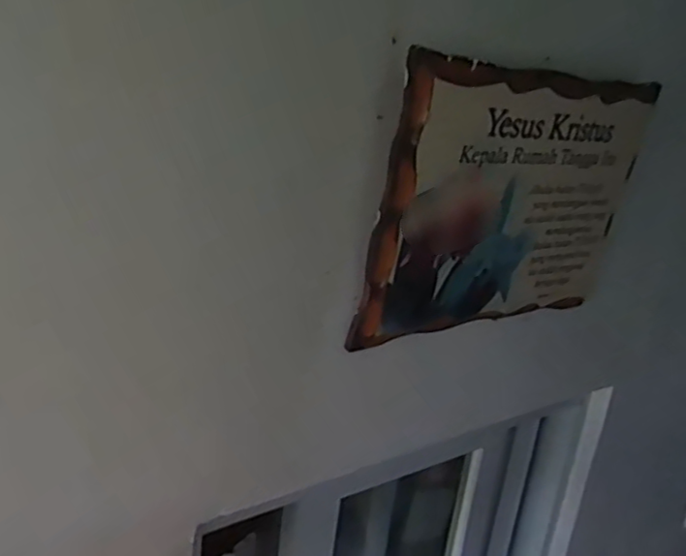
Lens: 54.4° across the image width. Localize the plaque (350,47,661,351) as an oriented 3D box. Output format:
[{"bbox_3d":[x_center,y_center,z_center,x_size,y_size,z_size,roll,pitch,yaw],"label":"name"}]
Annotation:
[{"bbox_3d":[0.170,-0.066,0.606,0.340,0.230,0.030,-9,30,-40],"label":"plaque"}]

